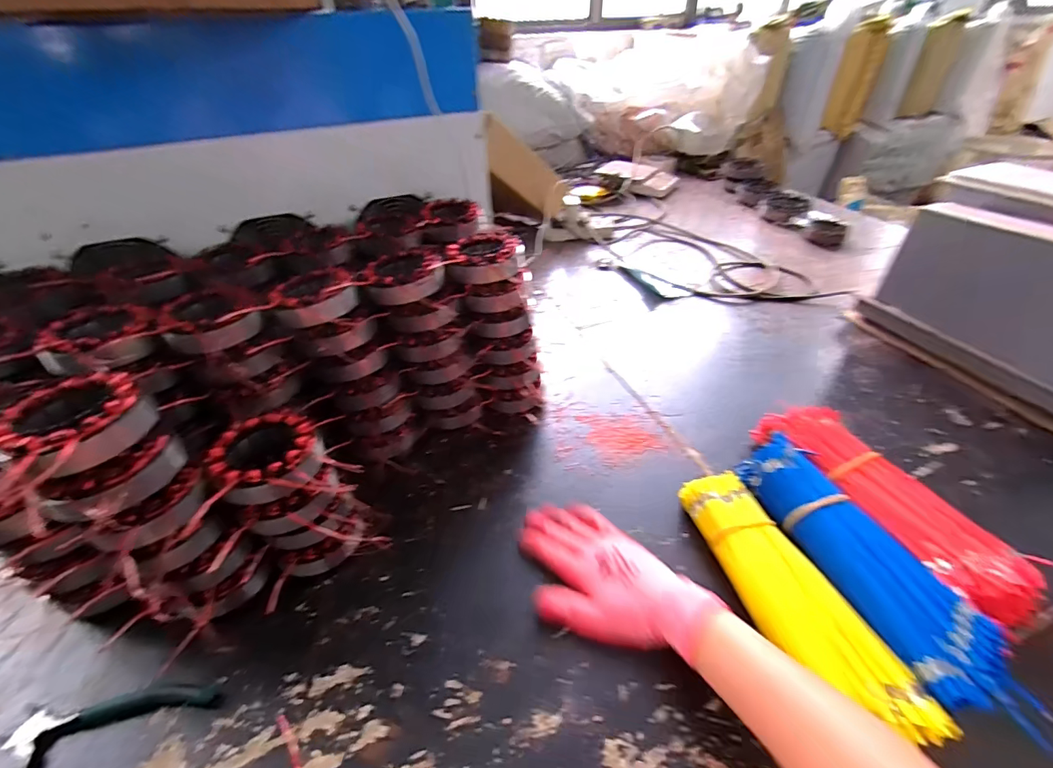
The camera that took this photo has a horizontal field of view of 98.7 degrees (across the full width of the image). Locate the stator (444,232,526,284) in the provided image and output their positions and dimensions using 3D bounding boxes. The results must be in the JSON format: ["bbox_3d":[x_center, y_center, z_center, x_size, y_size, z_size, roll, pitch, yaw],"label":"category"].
[{"bbox_3d":[-0.048,-0.147,0.531,0.082,0.033,0.081,5,41,9],"label":"stator"}]

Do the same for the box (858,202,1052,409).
[{"bbox_3d":[0.668,-0.107,0.610,0.101,0.202,0.318,-16,42,-15],"label":"box"}]

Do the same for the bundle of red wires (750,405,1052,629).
[{"bbox_3d":[0.369,0.118,0.475,0.088,0.058,0.264,-16,42,-15],"label":"bundle of red wires"}]

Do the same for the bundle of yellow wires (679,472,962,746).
[{"bbox_3d":[0.230,0.187,0.404,0.075,0.046,0.246,-15,42,-14],"label":"bundle of yellow wires"}]

